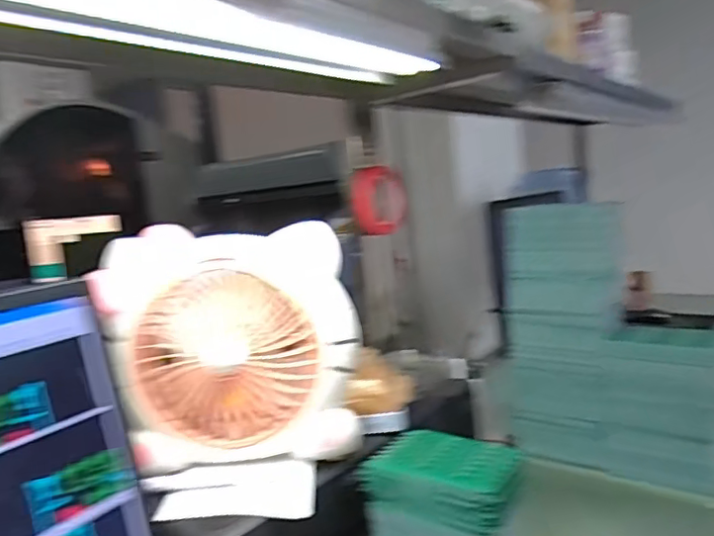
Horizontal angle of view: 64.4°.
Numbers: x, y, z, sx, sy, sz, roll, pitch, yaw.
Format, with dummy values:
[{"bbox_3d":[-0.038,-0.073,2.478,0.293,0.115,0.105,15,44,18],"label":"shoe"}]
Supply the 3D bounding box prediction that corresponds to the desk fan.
[{"bbox_3d":[-0.133,0.084,0.603,0.255,0.239,0.067,-5,7,5],"label":"desk fan"}]

